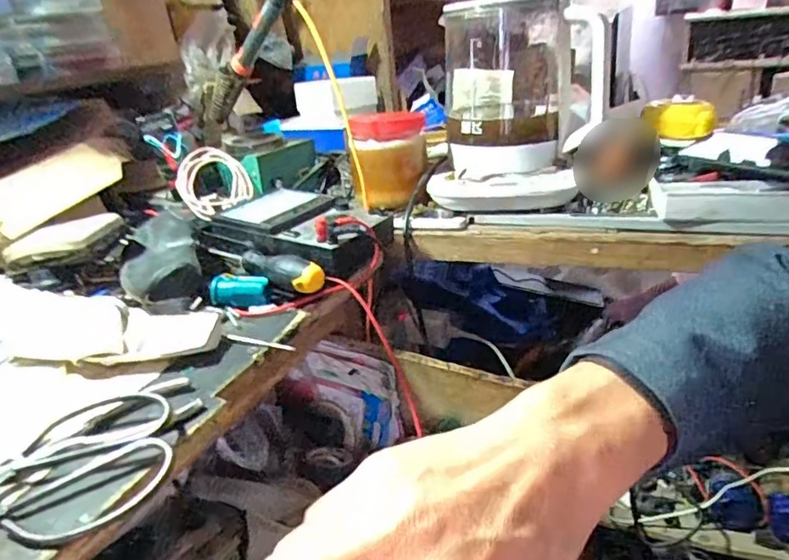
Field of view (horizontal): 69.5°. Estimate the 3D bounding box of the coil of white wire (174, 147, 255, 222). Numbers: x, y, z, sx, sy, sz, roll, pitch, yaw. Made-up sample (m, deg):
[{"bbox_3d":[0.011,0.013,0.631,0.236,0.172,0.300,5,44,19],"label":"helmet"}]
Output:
[{"bbox_3d":[-0.231,-0.125,0.720,0.092,0.084,0.025,-40,4,-28],"label":"coil of white wire"}]

